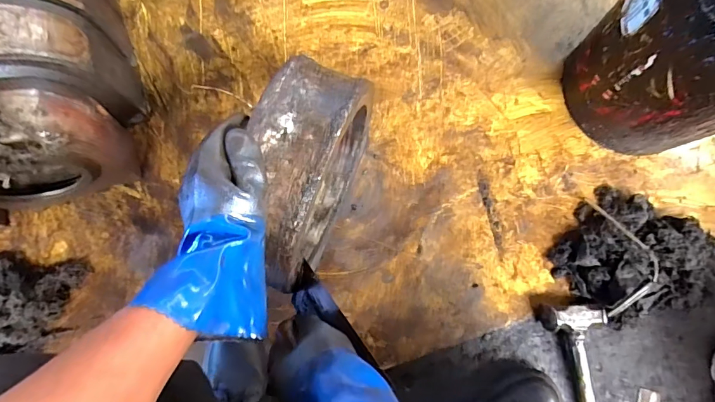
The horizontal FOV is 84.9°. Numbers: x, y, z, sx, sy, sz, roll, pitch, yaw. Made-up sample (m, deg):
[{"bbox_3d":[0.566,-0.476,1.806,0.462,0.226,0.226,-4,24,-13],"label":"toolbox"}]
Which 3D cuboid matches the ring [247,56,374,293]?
[{"bbox_3d":[-0.064,-0.022,0.529,0.100,0.259,0.244,12,81,1],"label":"ring"}]

